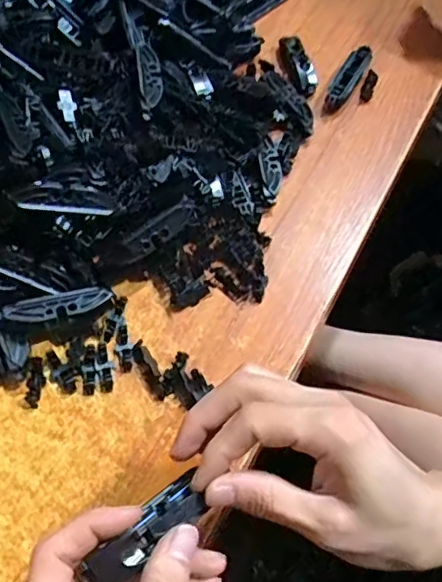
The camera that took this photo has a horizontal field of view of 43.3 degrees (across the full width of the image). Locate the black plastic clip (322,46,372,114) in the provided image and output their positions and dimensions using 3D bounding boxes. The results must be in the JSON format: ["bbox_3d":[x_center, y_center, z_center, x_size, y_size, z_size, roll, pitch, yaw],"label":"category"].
[{"bbox_3d":[0.115,-0.195,0.511,0.021,0.016,0.079,25,64,15],"label":"black plastic clip"}]

